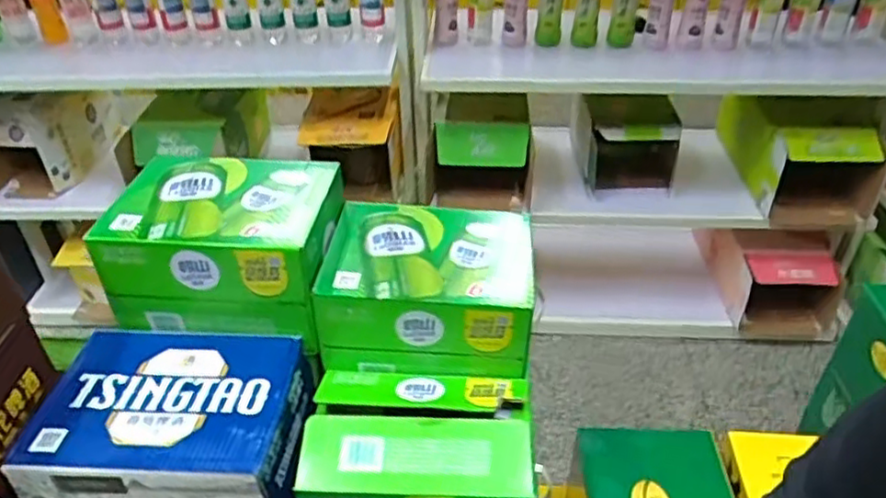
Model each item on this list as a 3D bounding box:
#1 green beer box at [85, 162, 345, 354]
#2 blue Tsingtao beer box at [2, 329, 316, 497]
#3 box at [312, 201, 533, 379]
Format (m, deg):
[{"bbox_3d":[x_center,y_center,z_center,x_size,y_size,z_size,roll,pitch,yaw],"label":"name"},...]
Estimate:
[{"bbox_3d":[-0.285,-0.011,0.916,0.272,0.139,0.212,2,36,5],"label":"green beer box"},{"bbox_3d":[-0.311,0.274,0.853,0.290,0.259,0.208,2,37,3],"label":"blue Tsingtao beer box"},{"bbox_3d":[-0.018,0.041,0.937,0.273,0.133,0.223,2,37,4],"label":"box"}]

